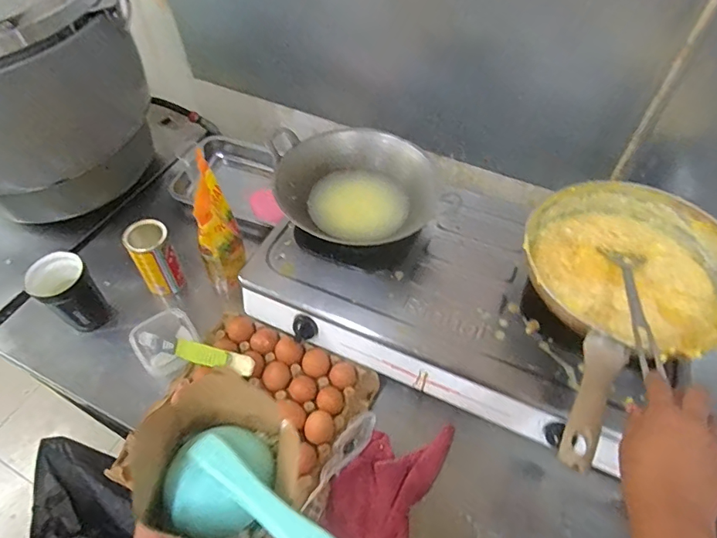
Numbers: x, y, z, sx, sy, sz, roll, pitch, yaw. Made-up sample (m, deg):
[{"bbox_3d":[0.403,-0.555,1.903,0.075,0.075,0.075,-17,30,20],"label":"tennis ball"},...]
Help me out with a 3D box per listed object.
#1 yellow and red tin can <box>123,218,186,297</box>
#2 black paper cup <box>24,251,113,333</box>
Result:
[{"bbox_3d":[-0.370,-0.016,0.847,0.074,0.140,0.069,-24,57,-16],"label":"yellow and red tin can"},{"bbox_3d":[-0.497,0.049,0.804,0.090,0.136,0.089,35,61,23],"label":"black paper cup"}]

